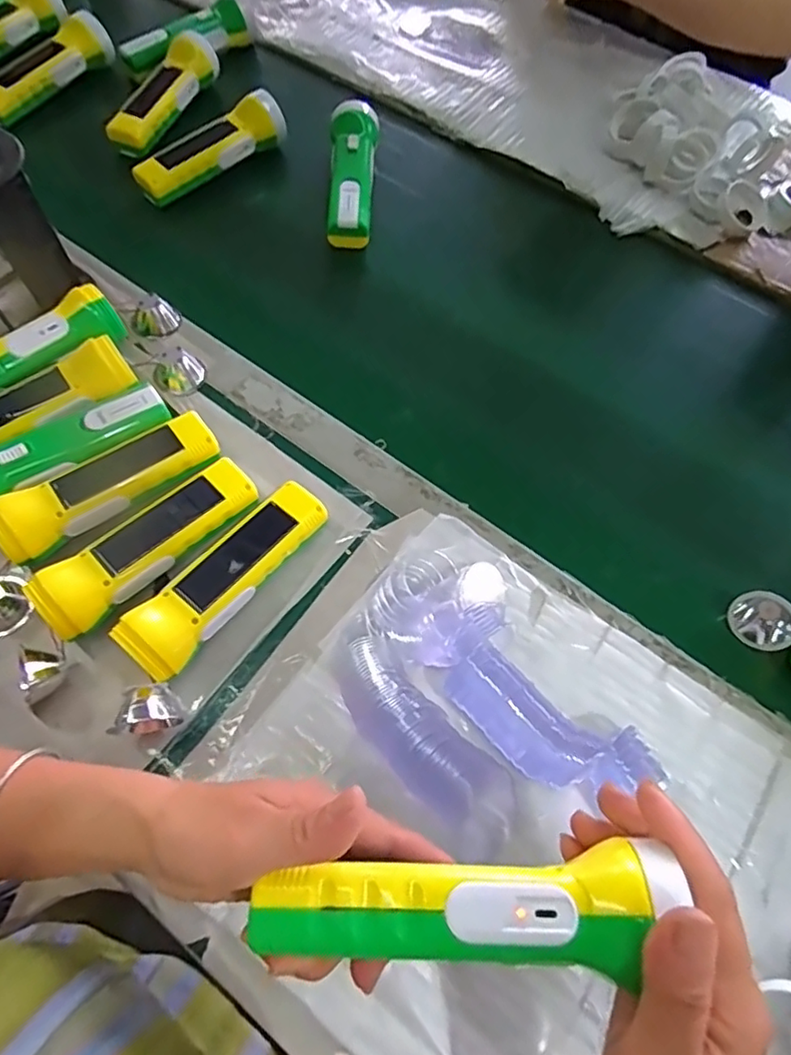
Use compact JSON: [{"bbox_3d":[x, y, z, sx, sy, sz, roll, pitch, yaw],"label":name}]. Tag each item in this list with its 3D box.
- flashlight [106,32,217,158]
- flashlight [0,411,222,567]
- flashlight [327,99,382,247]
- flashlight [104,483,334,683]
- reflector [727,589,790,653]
[{"bbox_3d":[-0.266,-0.504,0.696,0.044,0.053,0.193,16,62,6],"label":"flashlight"},{"bbox_3d":[-0.214,-0.031,0.450,0.162,0.037,0.048,-33,70,-18],"label":"flashlight"},{"bbox_3d":[-0.047,-0.380,0.635,0.049,0.043,0.190,3,62,-1],"label":"flashlight"},{"bbox_3d":[-0.117,0.034,0.421,0.048,0.037,0.164,36,67,13],"label":"flashlight"},{"bbox_3d":[0.265,0.067,0.428,0.043,0.022,0.043,1,62,-2],"label":"reflector"}]

